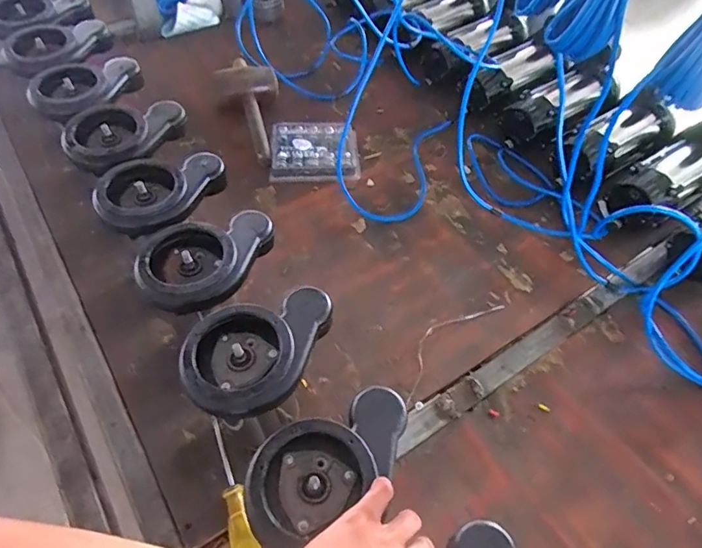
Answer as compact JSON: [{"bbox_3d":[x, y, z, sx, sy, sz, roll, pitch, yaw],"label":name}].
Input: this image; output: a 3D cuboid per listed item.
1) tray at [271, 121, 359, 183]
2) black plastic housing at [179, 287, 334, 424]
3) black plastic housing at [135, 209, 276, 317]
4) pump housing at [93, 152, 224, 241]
[{"bbox_3d":[-0.069,-0.241,0.956,0.168,0.027,0.151,-1,54,-3],"label":"tray"},{"bbox_3d":[-0.089,0.080,0.509,0.163,0.029,0.113,-21,58,-17],"label":"black plastic housing"},{"bbox_3d":[-0.178,-0.018,0.592,0.124,0.039,0.171,19,56,11],"label":"black plastic housing"},{"bbox_3d":[-0.247,-0.108,0.652,0.171,0.035,0.125,-20,57,-16],"label":"pump housing"}]

